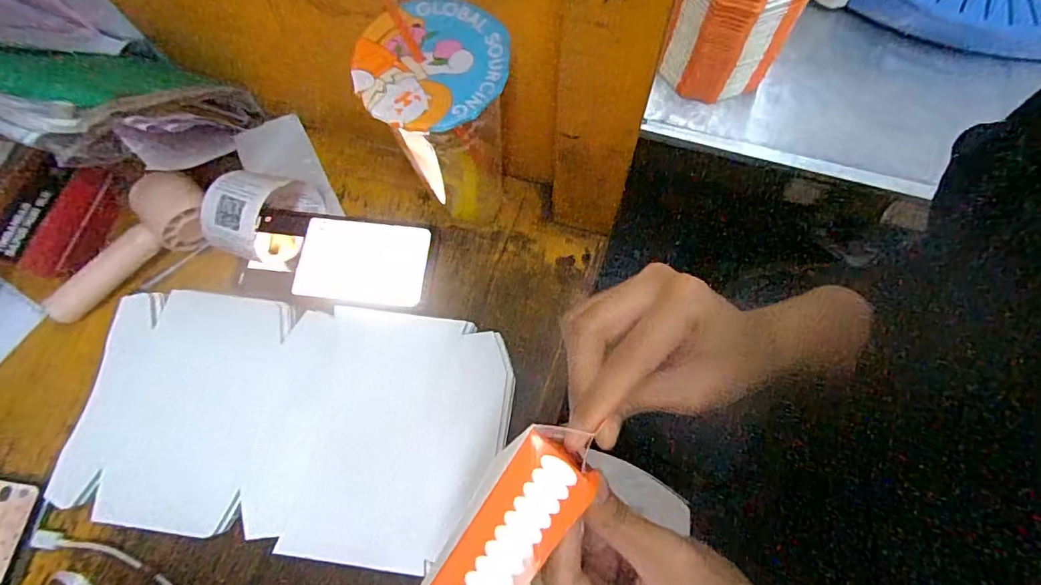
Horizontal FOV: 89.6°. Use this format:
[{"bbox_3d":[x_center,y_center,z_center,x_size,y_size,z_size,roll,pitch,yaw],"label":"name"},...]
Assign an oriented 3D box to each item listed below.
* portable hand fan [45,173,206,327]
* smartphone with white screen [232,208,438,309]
[{"bbox_3d":[-0.324,-0.037,0.439,0.156,0.043,0.051,-42,77,3],"label":"portable hand fan"},{"bbox_3d":[-0.154,-0.030,0.445,0.153,0.008,0.079,8,72,2],"label":"smartphone with white screen"}]

